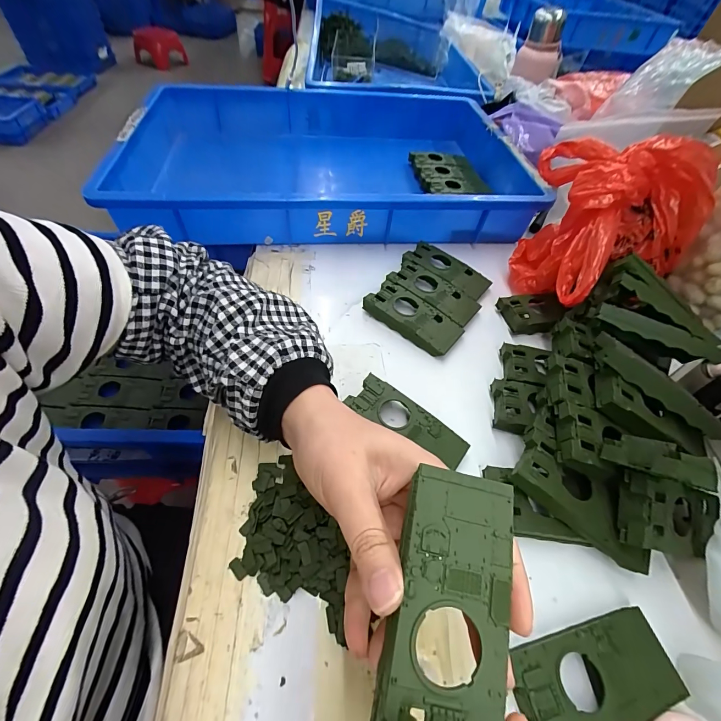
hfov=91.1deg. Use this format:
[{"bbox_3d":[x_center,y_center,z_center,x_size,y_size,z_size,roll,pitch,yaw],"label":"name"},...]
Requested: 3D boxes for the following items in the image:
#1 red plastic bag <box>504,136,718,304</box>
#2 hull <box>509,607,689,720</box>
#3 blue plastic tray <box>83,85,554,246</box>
[{"bbox_3d":[0.250,-0.142,0.366,0.125,0.147,0.169,-1,53,-5],"label":"red plastic bag"},{"bbox_3d":[0.138,0.187,0.211,0.104,0.022,0.047,-8,53,-10],"label":"hull"},{"bbox_3d":[-0.051,-0.304,0.536,0.538,0.077,0.383,-5,53,-8],"label":"blue plastic tray"}]

